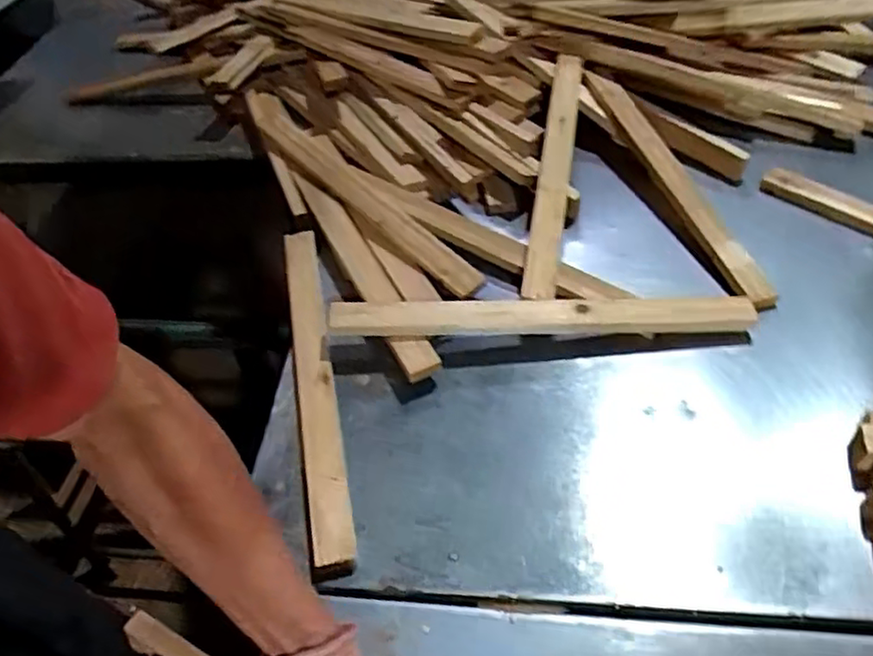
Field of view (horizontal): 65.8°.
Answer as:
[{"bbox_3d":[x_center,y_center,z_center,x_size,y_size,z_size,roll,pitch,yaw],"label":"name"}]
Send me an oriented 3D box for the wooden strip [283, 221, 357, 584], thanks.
[{"bbox_3d":[-0.143,0.044,0.775,0.042,0.036,0.486,-11,47,-5],"label":"wooden strip"}]

